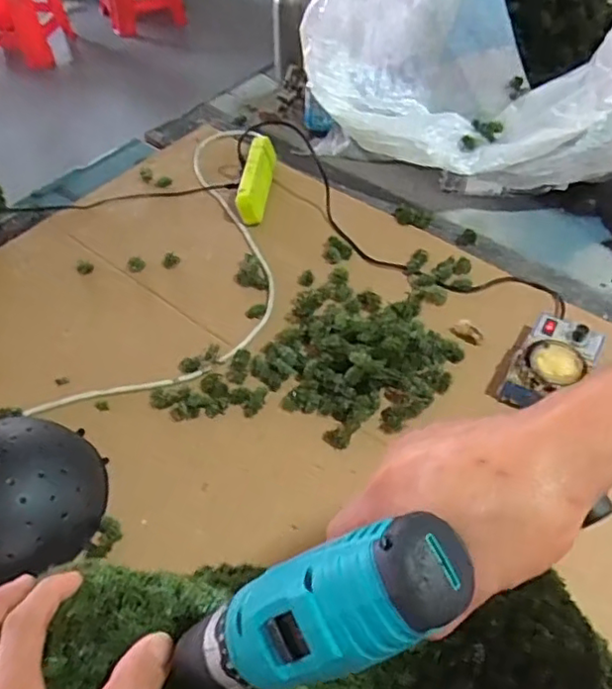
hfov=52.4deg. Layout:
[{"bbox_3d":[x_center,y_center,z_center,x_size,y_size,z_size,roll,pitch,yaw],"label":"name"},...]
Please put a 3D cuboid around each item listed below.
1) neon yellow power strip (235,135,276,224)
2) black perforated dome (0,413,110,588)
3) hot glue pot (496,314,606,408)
[{"bbox_3d":[-0.088,-0.296,1.116,0.050,0.056,0.207,4,51,3],"label":"neon yellow power strip"},{"bbox_3d":[-0.335,0.164,0.698,0.190,0.106,0.175,0,50,0],"label":"black perforated dome"},{"bbox_3d":[0.330,0.029,0.834,0.088,0.070,0.146,27,55,20],"label":"hot glue pot"}]

